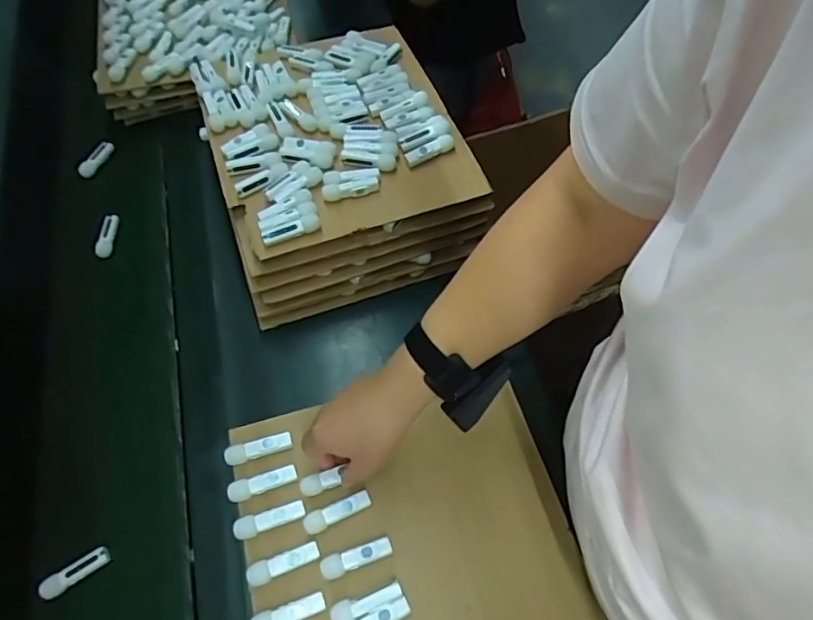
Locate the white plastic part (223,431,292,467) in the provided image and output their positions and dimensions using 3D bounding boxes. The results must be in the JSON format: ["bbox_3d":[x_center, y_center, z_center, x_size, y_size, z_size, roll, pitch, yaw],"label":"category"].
[{"bbox_3d":[-0.148,0.138,0.550,0.065,0.012,0.018,-17,62,-6],"label":"white plastic part"}]

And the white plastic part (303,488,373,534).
[{"bbox_3d":[-0.066,0.189,0.521,0.064,0.009,0.019,-24,63,-10],"label":"white plastic part"}]

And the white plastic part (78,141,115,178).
[{"bbox_3d":[-0.464,-0.225,0.826,0.022,0.013,0.064,39,74,-23],"label":"white plastic part"}]

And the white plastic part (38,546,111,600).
[{"bbox_3d":[-0.330,0.260,0.548,0.065,0.010,0.020,-35,65,-15],"label":"white plastic part"}]

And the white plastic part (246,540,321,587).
[{"bbox_3d":[-0.111,0.229,0.499,0.065,0.008,0.020,-18,62,-7],"label":"white plastic part"}]

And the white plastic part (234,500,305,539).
[{"bbox_3d":[-0.129,0.194,0.516,0.064,0.012,0.018,-21,62,-8],"label":"white plastic part"}]

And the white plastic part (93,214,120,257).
[{"bbox_3d":[-0.409,-0.102,0.751,0.023,0.016,0.060,6,75,7],"label":"white plastic part"}]

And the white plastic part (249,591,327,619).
[{"bbox_3d":[-0.104,0.263,0.479,0.065,0.009,0.018,-21,62,-8],"label":"white plastic part"}]

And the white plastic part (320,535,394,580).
[{"bbox_3d":[-0.045,0.224,0.501,0.065,0.008,0.019,-18,62,-6],"label":"white plastic part"}]

